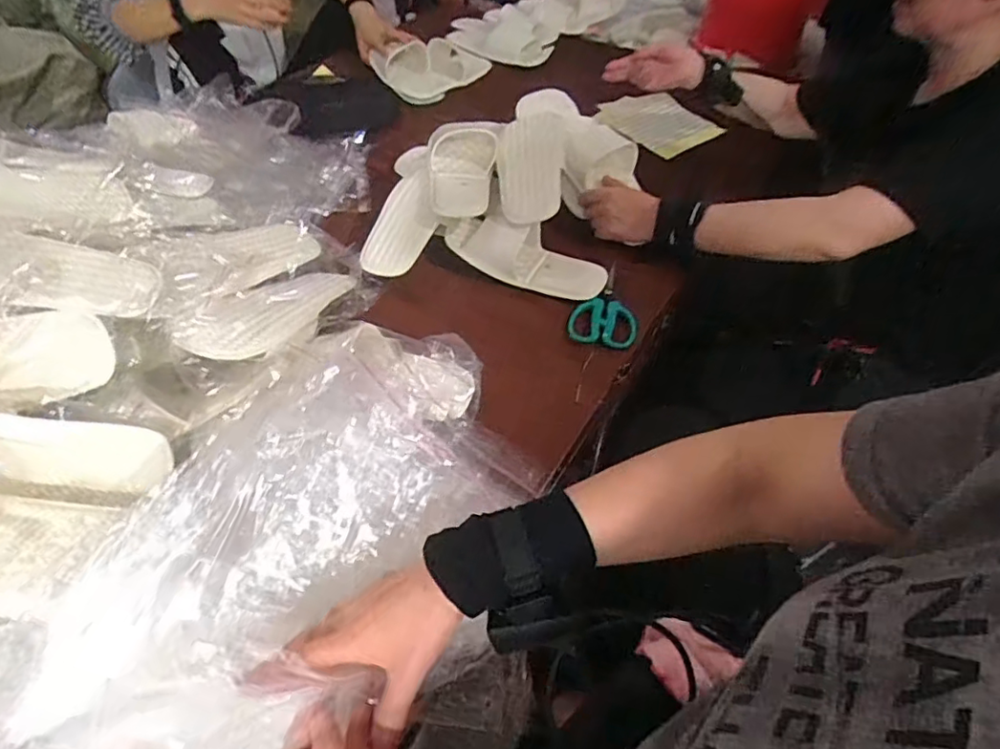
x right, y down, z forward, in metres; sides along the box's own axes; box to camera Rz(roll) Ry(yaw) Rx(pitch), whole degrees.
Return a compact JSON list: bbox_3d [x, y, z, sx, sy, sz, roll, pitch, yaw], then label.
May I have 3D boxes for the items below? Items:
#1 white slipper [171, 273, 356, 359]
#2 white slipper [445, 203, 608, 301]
[{"bbox_3d":[-0.254,-0.077,0.682,0.088,0.028,0.246,35,36,5],"label":"white slipper"},{"bbox_3d":[0.034,-0.169,0.816,0.231,0.052,0.095,22,52,18],"label":"white slipper"}]

